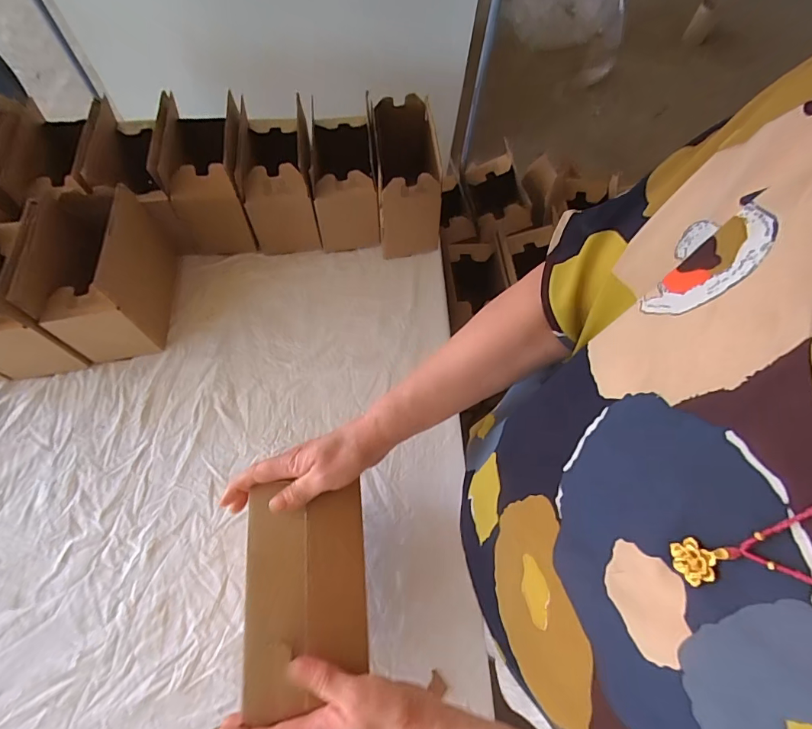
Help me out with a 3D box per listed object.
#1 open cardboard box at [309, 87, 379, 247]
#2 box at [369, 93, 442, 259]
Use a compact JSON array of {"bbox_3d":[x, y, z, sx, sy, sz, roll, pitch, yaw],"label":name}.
[{"bbox_3d":[-0.113,-0.327,0.818,0.106,0.149,0.173,-5,63,-6],"label":"open cardboard box"},{"bbox_3d":[0.001,-0.330,0.805,0.119,0.192,0.200,-5,63,-6],"label":"box"}]

